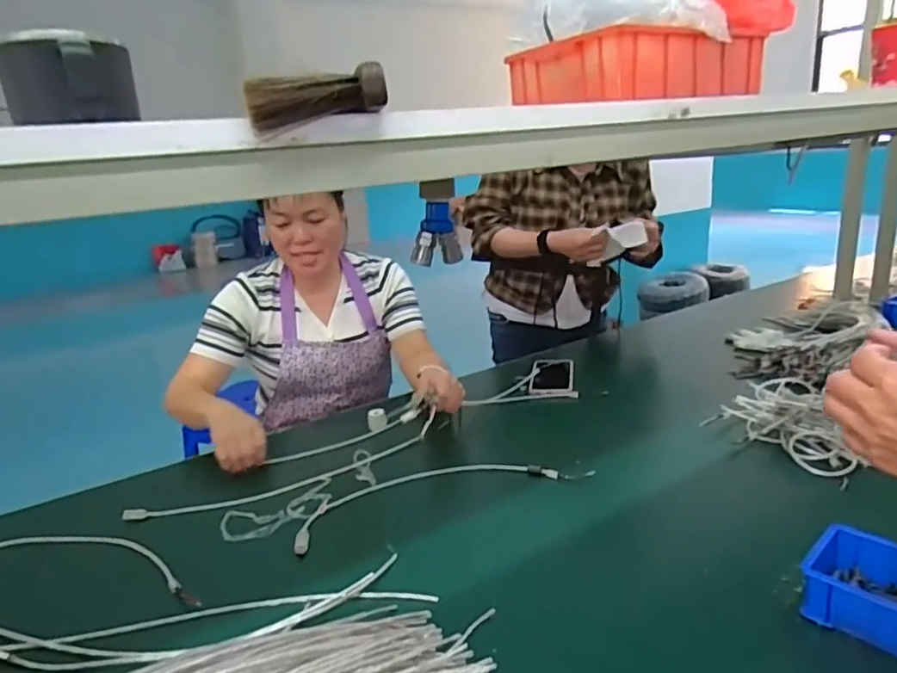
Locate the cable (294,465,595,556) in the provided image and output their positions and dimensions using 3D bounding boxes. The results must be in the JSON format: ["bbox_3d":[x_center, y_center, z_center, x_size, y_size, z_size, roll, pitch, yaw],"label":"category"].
[{"bbox_3d":[-0.009,0.216,0.831,0.409,0.026,0.113,-10,18,-16],"label":"cable"}]

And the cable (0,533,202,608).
[{"bbox_3d":[-0.488,0.281,0.751,0.469,0.017,0.116,-1,18,11],"label":"cable"}]

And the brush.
[{"bbox_3d":[-0.079,-0.145,0.361,0.084,0.033,0.022,-13,19,-25],"label":"brush"}]

